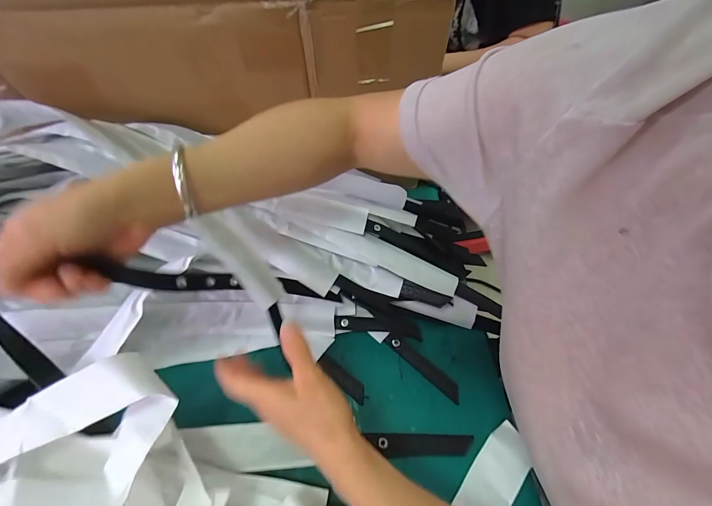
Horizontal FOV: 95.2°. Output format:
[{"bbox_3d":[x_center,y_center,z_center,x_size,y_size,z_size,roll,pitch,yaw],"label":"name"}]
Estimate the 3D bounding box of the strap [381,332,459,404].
[{"bbox_3d":[0.084,0.142,0.415,0.113,0.004,0.021,34,64,27],"label":"strap"}]

